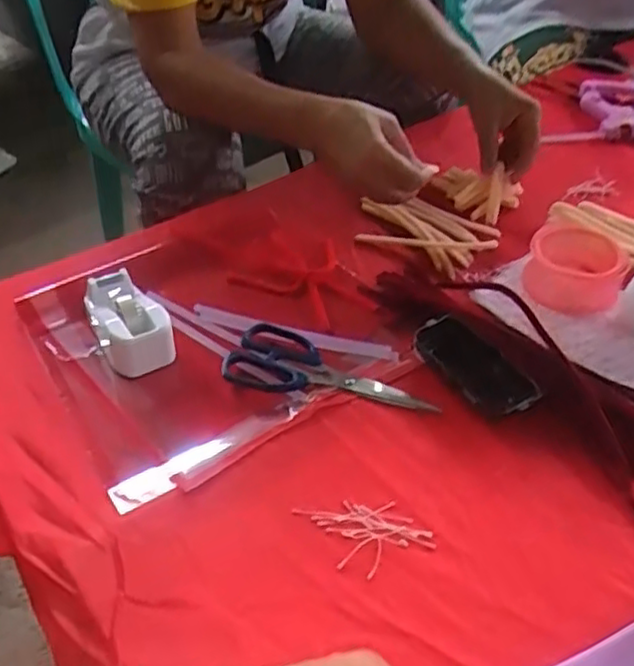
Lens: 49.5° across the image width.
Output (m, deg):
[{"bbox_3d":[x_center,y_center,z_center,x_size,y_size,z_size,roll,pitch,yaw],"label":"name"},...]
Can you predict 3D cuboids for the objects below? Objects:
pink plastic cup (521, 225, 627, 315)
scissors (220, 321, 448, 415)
[{"bbox_3d":[0.246,-0.061,0.658,0.088,0.044,0.077,16,46,16],"label":"pink plastic cup"},{"bbox_3d":[0.013,0.033,0.583,0.181,0.007,0.071,16,46,16],"label":"scissors"}]

